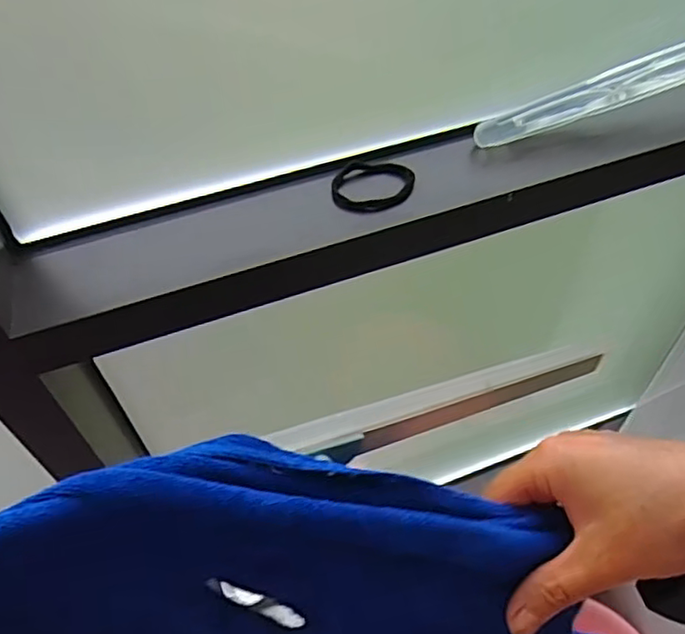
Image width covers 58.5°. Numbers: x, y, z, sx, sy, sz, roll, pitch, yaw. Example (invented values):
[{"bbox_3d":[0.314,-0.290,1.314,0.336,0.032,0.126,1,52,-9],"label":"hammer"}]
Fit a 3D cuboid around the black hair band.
[{"bbox_3d":[0.023,-0.098,0.465,0.062,0.008,0.041,0,75,-5],"label":"black hair band"}]

